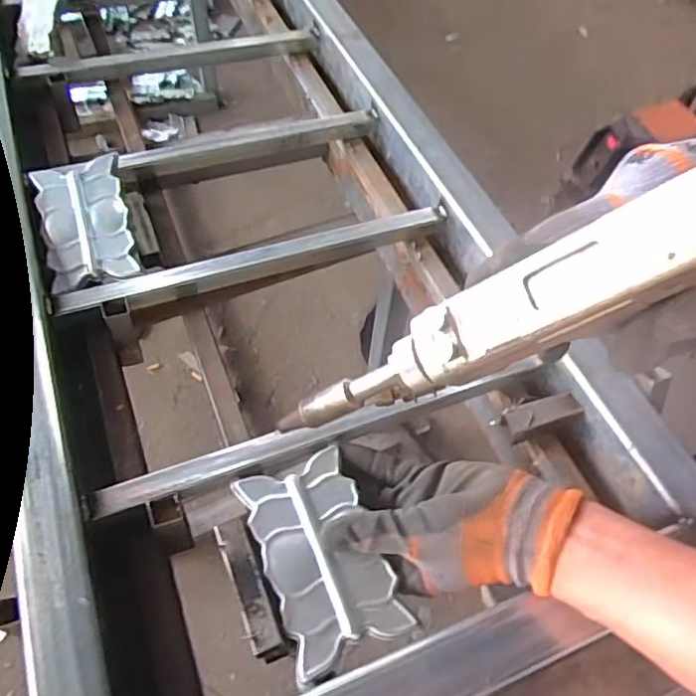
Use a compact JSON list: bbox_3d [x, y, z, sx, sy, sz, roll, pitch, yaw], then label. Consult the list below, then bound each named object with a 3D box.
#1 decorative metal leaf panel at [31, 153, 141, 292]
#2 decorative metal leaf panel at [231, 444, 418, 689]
[{"bbox_3d":[-0.236,-0.115,0.536,0.073,0.019,0.127,-15,58,-14],"label":"decorative metal leaf panel"},{"bbox_3d":[-0.018,0.134,0.395,0.073,0.008,0.130,-19,61,-15],"label":"decorative metal leaf panel"}]

